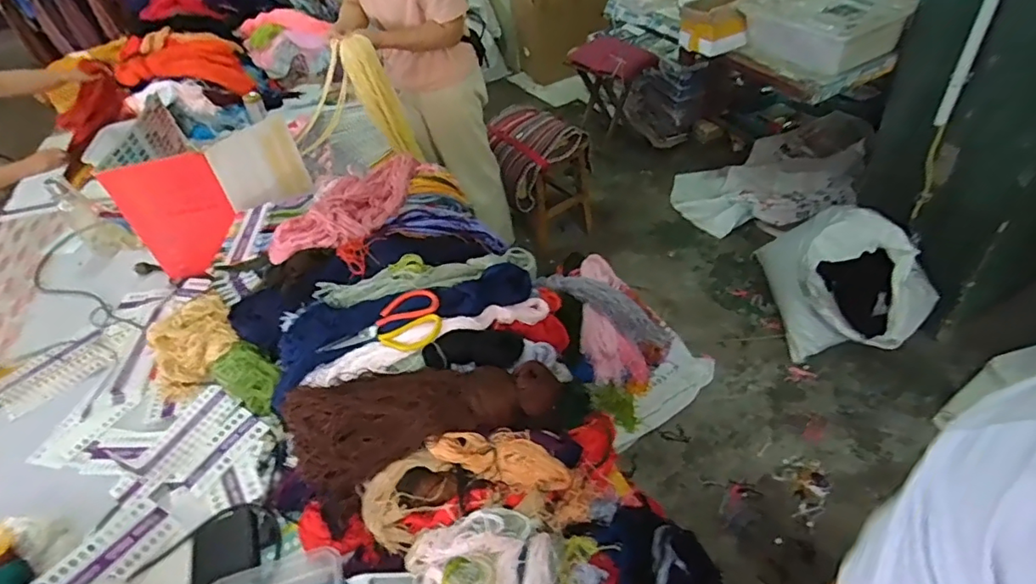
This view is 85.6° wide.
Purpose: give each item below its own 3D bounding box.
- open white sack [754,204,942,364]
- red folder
[{"bbox_3d":[0.996,-0.056,1.723,0.337,0.400,0.525,-2,43,10],"label":"open white sack"},{"bbox_3d":[-0.789,-0.173,1.314,0.239,0.283,0.018,-12,37,3],"label":"red folder"}]

